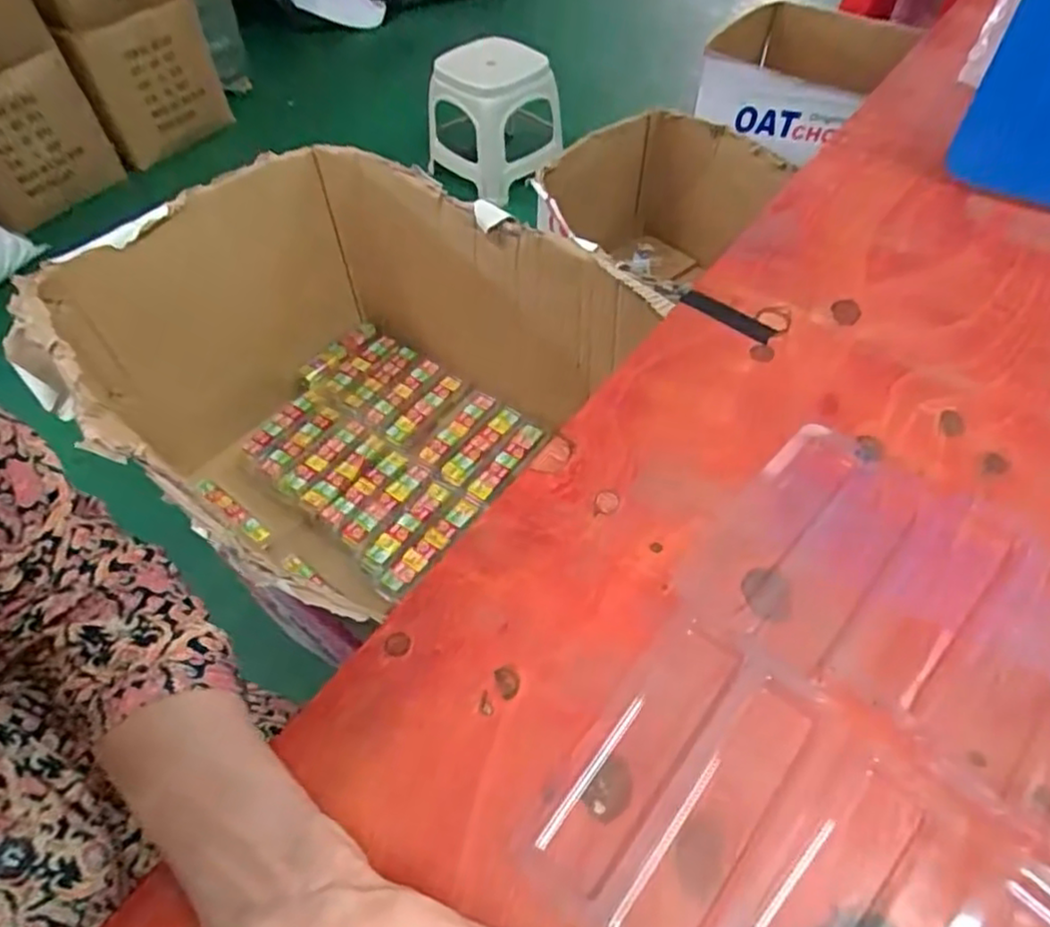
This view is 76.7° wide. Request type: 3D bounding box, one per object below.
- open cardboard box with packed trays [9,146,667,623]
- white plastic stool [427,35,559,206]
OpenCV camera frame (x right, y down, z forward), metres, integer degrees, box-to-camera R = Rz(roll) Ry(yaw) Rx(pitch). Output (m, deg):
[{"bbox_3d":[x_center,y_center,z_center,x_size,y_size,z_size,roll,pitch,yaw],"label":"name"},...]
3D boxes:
[{"bbox_3d":[-0.178,-0.067,0.686,0.480,0.278,0.409,32,60,22],"label":"open cardboard box with packed trays"},{"bbox_3d":[-0.079,-0.890,1.702,0.277,0.292,0.291,39,62,24],"label":"white plastic stool"}]

